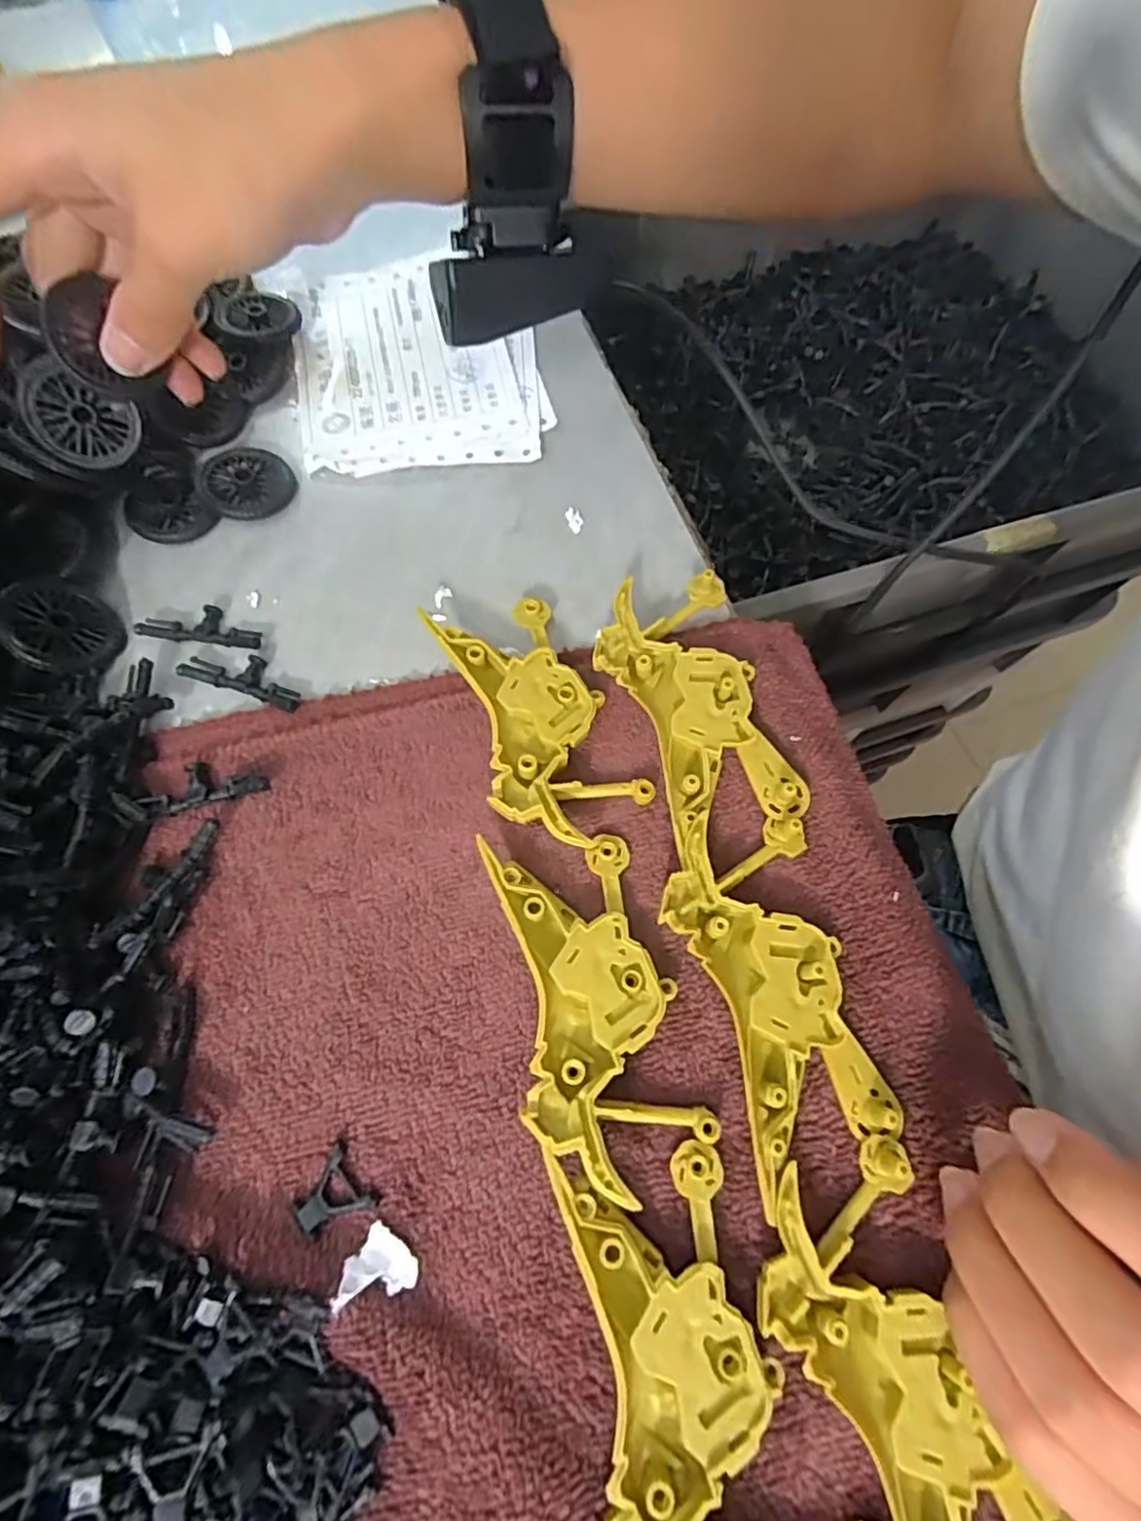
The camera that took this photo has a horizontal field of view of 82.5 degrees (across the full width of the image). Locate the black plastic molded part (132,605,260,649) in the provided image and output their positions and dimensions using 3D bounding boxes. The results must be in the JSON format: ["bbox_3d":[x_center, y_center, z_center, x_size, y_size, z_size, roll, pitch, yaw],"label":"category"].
[{"bbox_3d":[-0.143,-0.053,0.257,0.049,0.007,0.017,8,67,4],"label":"black plastic molded part"}]

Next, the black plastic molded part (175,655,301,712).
[{"bbox_3d":[-0.123,-0.033,0.248,0.048,0.005,0.018,18,68,9],"label":"black plastic molded part"}]

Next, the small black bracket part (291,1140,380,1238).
[{"bbox_3d":[-0.067,0.122,0.181,0.020,0.004,0.020,-40,71,-15],"label":"small black bracket part"}]

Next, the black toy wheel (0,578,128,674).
[{"bbox_3d":[-0.191,-0.051,0.245,0.038,0.008,0.037,10,62,-42],"label":"black toy wheel"}]

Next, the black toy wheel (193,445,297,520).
[{"bbox_3d":[-0.142,-0.122,0.282,0.037,0.009,0.038,0,66,1],"label":"black toy wheel"}]

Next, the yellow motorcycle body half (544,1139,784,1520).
[{"bbox_3d":[0.027,0.151,0.162,0.047,0.010,0.099,-12,67,-4],"label":"yellow motorcycle body half"}]

